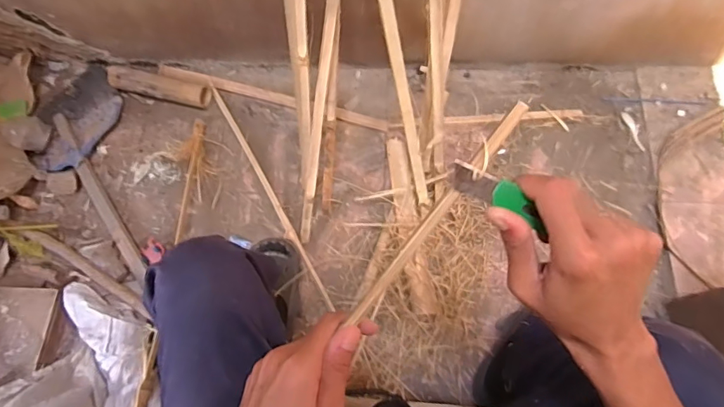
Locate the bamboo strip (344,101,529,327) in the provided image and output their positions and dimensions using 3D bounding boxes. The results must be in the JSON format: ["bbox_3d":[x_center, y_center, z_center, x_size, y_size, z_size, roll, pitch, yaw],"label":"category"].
[{"bbox_3d":[0.049,0.010,0.324,0.008,0.004,0.183,41,105,14],"label":"bamboo strip"}]

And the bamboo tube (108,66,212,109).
[{"bbox_3d":[-0.503,-0.293,1.181,0.259,0.061,0.063,12,71,6],"label":"bamboo tube"}]

